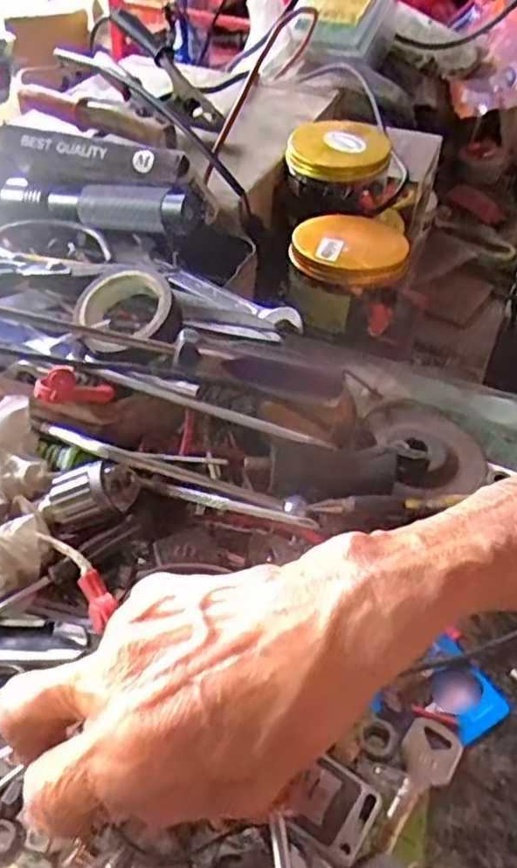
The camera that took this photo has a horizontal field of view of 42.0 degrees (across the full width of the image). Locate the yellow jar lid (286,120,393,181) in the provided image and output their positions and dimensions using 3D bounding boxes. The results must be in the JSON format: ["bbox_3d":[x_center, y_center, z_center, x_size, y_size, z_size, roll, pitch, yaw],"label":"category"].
[{"bbox_3d":[0.064,-0.224,0.530,0.078,0.021,0.075,3,45,-3],"label":"yellow jar lid"}]

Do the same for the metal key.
[{"bbox_3d":[0.065,0.142,0.273,0.023,0.006,0.057,24,47,18],"label":"metal key"}]

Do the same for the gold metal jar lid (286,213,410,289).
[{"bbox_3d":[0.065,-0.134,0.477,0.079,0.020,0.079,3,45,-3],"label":"gold metal jar lid"}]

